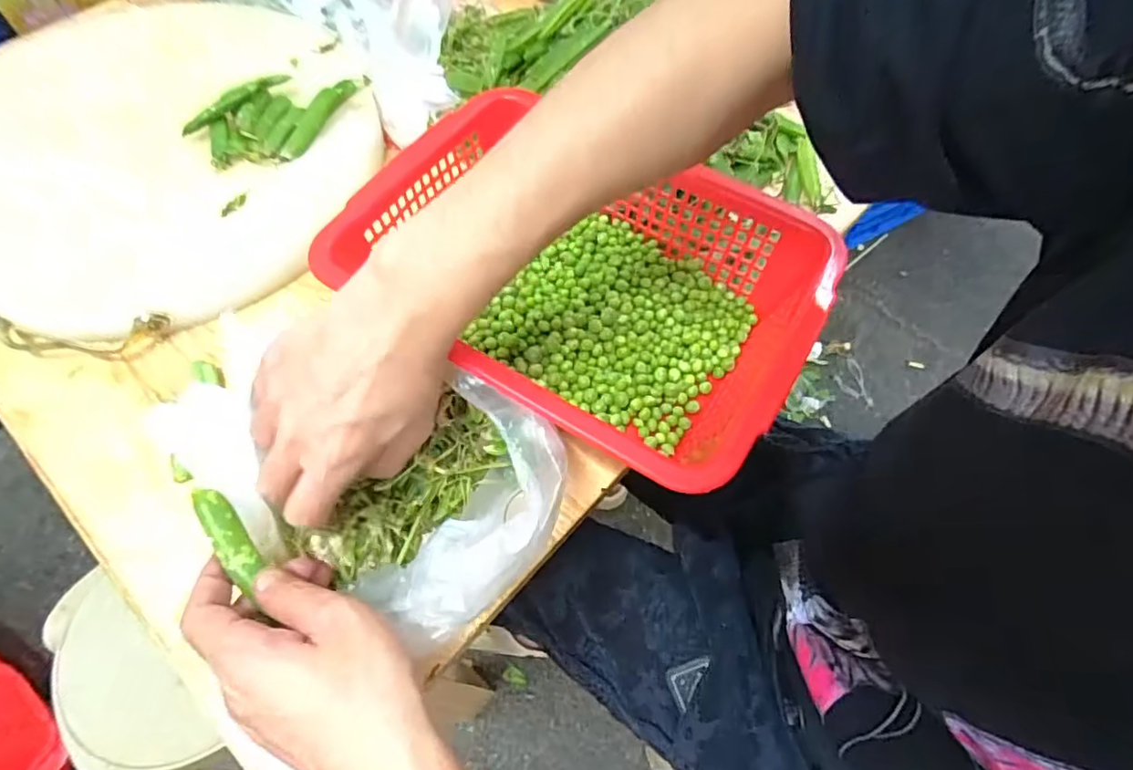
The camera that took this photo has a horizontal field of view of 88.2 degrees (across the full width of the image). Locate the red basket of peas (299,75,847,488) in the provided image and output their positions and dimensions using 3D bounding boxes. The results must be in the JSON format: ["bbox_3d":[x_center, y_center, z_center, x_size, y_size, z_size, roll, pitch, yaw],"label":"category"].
[{"bbox_3d":[0.009,-0.072,0.409,0.294,0.081,0.219,31,66,13],"label":"red basket of peas"}]

